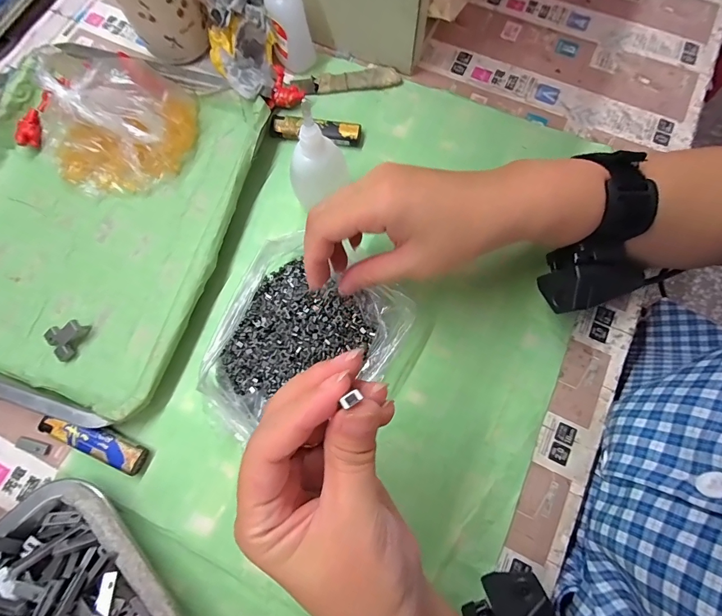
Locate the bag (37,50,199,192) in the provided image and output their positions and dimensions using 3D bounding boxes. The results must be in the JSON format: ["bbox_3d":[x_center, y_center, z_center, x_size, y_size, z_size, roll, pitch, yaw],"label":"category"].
[{"bbox_3d":[-0.206,-0.161,0.305,0.115,0.057,0.113,-3,75,0],"label":"bag"}]

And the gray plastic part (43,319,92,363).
[{"bbox_3d":[-0.227,0.023,0.281,0.023,0.008,0.030,23,77,7],"label":"gray plastic part"}]

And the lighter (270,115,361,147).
[{"bbox_3d":[-0.041,-0.157,0.325,0.079,0.010,0.021,8,76,3],"label":"lighter"}]

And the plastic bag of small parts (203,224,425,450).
[{"bbox_3d":[-0.044,0.025,0.260,0.118,0.031,0.135,32,78,9],"label":"plastic bag of small parts"}]

